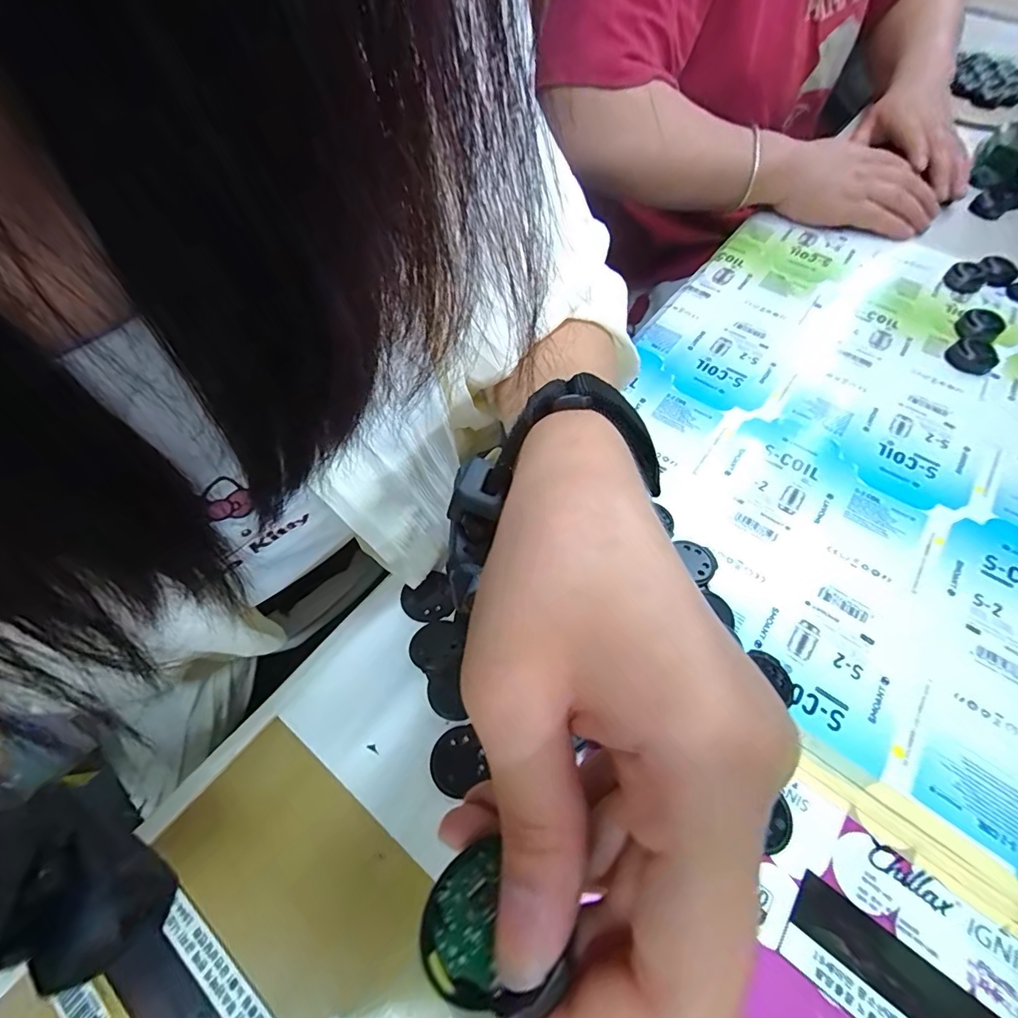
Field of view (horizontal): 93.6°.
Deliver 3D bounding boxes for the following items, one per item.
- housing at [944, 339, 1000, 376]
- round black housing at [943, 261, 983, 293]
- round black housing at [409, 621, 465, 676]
[{"bbox_3d":[0.355,-0.117,0.366,0.031,0.015,0.031,0,58,0],"label":"housing"},{"bbox_3d":[0.399,-0.203,0.419,0.027,0.014,0.026,0,58,0],"label":"round black housing"},{"bbox_3d":[-0.038,0.072,0.249,0.026,0.007,0.028,0,58,0],"label":"round black housing"}]

